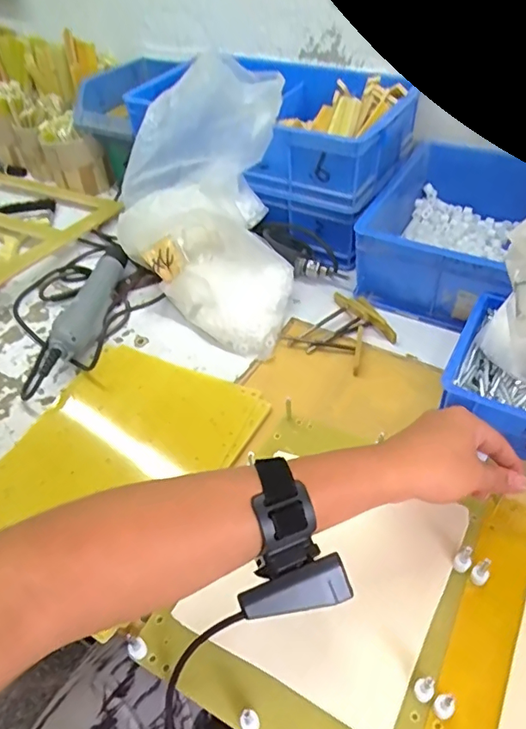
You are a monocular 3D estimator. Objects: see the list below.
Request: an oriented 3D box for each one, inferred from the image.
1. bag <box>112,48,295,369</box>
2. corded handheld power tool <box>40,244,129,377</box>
[{"bbox_3d":[-0.070,-0.170,0.566,0.192,0.218,0.228,-7,47,-1],"label":"bag"},{"bbox_3d":[-0.202,-0.069,0.606,0.043,0.038,0.215,4,48,8],"label":"corded handheld power tool"}]

